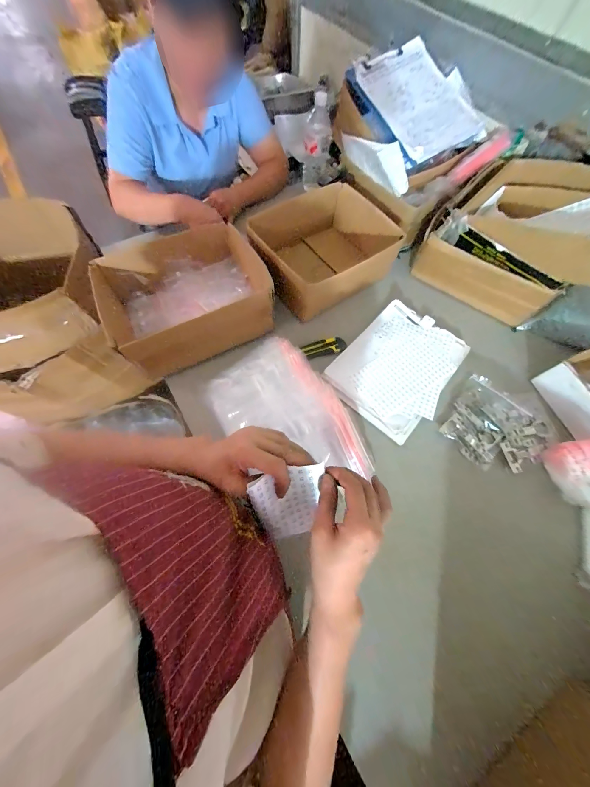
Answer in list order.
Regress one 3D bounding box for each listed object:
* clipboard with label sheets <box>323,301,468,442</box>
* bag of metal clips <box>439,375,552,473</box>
[{"bbox_3d":[0.242,-0.070,0.635,0.228,0.015,0.317,39,71,14],"label":"clipboard with label sheets"},{"bbox_3d":[0.427,0.080,0.574,0.184,0.030,0.172,33,69,12],"label":"bag of metal clips"}]

